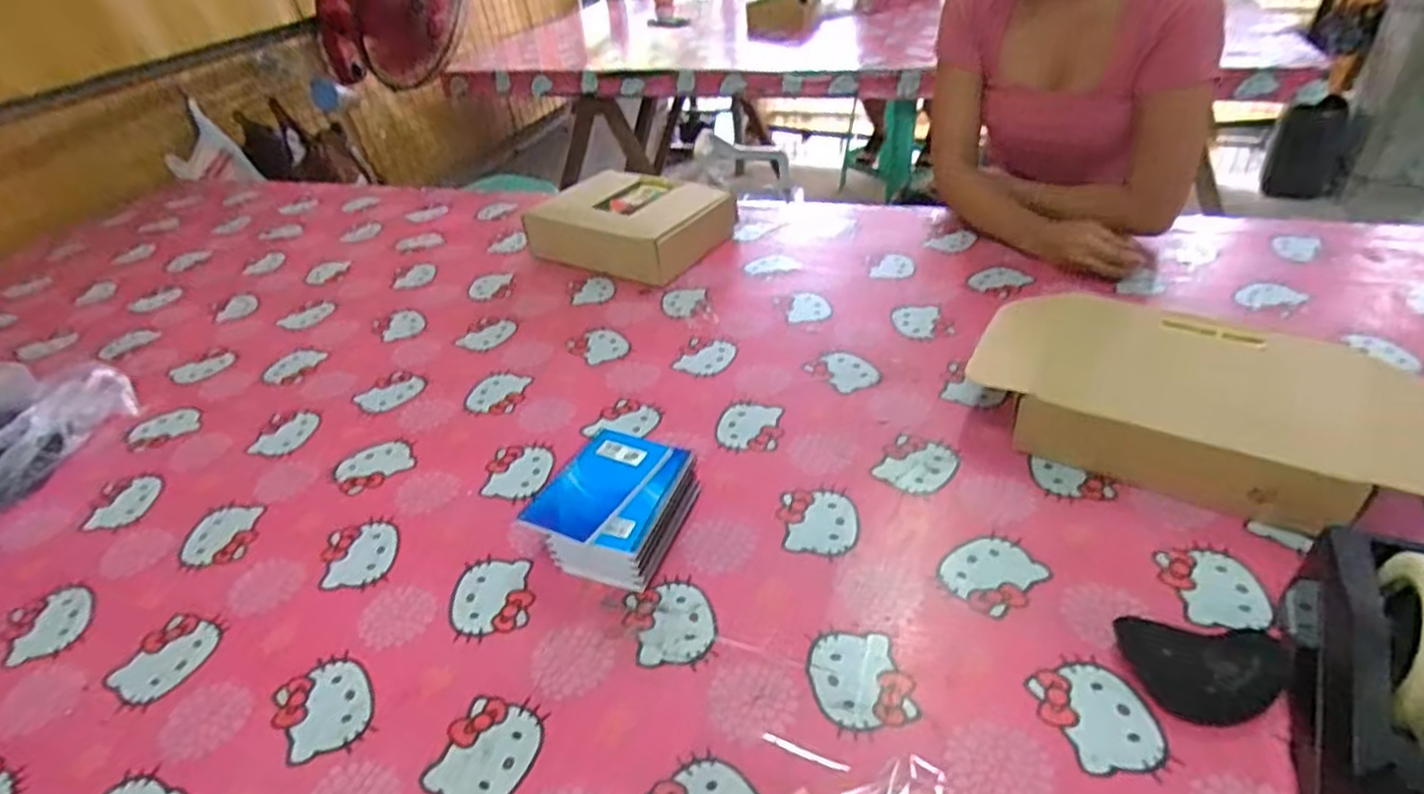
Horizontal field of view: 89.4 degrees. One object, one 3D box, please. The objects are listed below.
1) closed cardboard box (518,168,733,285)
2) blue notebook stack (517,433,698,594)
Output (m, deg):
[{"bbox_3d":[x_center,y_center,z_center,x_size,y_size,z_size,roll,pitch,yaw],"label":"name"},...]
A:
[{"bbox_3d":[-0.126,-0.276,1.151,0.262,0.088,0.221,19,43,29],"label":"closed cardboard box"},{"bbox_3d":[-0.091,0.102,0.669,0.119,0.061,0.144,10,39,20],"label":"blue notebook stack"}]

